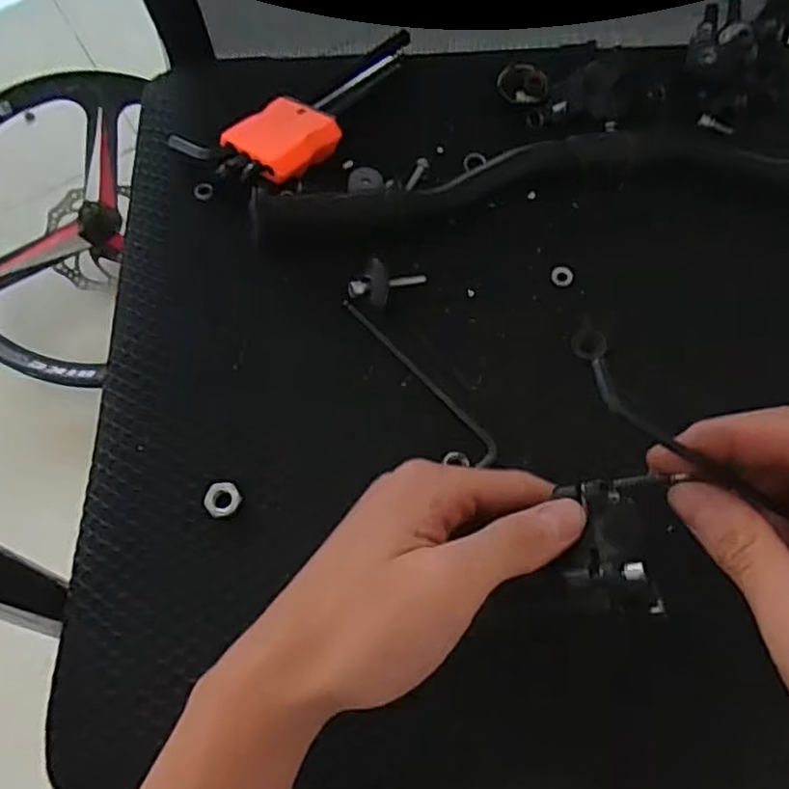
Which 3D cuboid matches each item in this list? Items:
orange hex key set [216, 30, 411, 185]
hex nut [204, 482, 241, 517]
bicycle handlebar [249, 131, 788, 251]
[{"bbox_3d":[-0.040,-0.182,0.413,0.052,0.020,0.167,32,61,12],"label":"orange hex key set"},{"bbox_3d":[-0.085,0.052,0.329,0.017,0.005,0.016,-38,75,-11],"label":"hex nut"},{"bbox_3d":[0.142,-0.128,0.384,0.436,0.040,0.049,-7,72,-2],"label":"bicycle handlebar"}]

